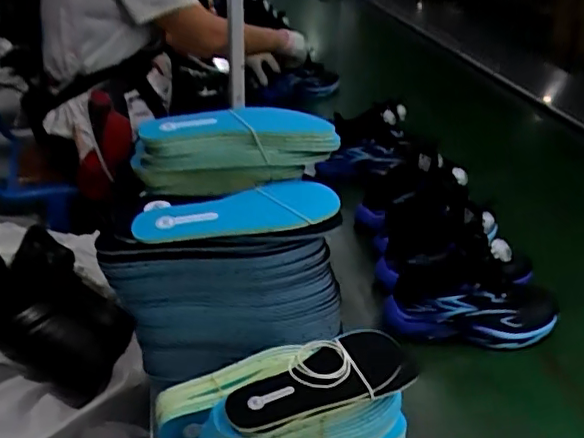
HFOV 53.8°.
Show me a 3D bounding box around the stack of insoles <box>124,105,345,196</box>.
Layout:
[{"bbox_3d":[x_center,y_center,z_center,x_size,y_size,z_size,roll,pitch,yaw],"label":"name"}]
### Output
[{"bbox_3d":[-0.060,-0.074,0.613,0.201,0.072,0.063,-6,29,2],"label":"stack of insoles"}]

